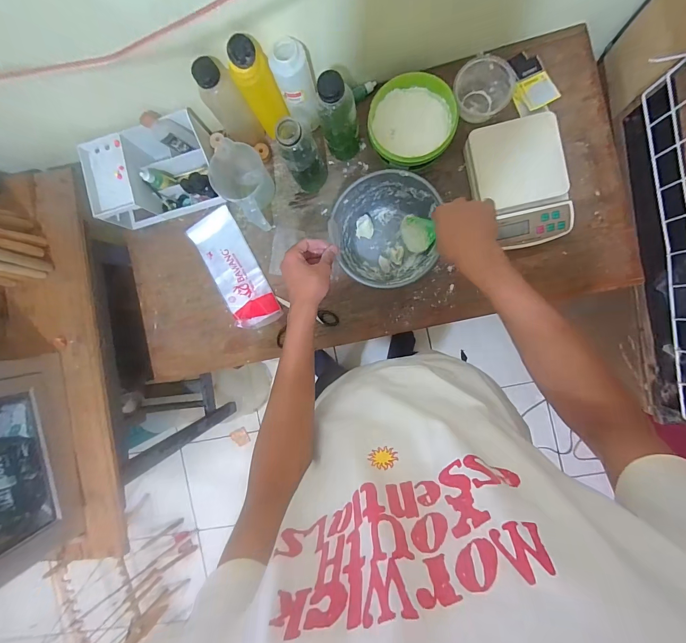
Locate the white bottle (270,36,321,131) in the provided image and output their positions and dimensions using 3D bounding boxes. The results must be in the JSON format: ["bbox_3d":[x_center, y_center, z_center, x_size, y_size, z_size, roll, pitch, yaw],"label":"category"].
[{"bbox_3d":[-0.079,-0.408,0.586,0.057,0.159,0.052,0,91,7],"label":"white bottle"}]

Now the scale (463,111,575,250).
[{"bbox_3d":[0.320,-0.249,0.615,0.156,0.049,0.221,-14,89,7],"label":"scale"}]

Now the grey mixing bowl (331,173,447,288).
[{"bbox_3d":[0.073,-0.169,0.625,0.171,0.105,0.179,0,91,7],"label":"grey mixing bowl"}]

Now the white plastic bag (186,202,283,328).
[{"bbox_3d":[-0.230,-0.108,0.707,0.095,0.025,0.261,-29,87,6],"label":"white plastic bag"}]

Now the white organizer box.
[{"bbox_3d":[-0.380,-0.300,0.677,0.233,0.088,0.151,-13,89,7],"label":"white organizer box"}]

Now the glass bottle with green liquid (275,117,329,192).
[{"bbox_3d":[-0.069,-0.281,0.594,0.064,0.168,0.060,-21,88,7],"label":"glass bottle with green liquid"}]

